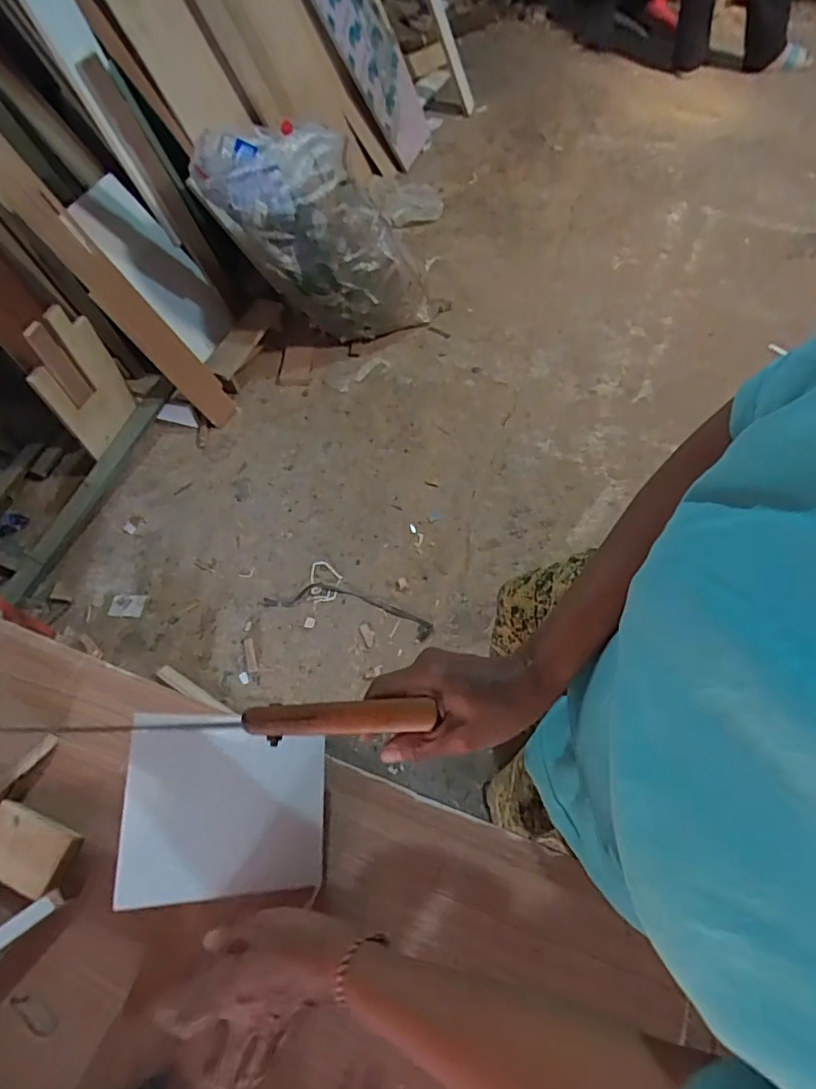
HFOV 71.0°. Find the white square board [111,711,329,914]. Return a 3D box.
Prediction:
[{"bbox_3d":[-0.139,0.199,0.443,0.146,0.007,0.128,5,69,-17],"label":"white square board"}]

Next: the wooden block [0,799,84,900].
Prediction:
[{"bbox_3d":[-0.322,0.260,0.486,0.082,0.020,0.051,19,64,13],"label":"wooden block"}]

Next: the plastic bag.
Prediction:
[{"bbox_3d":[-0.270,-0.883,1.643,0.626,0.518,0.310,13,63,10],"label":"plastic bag"}]

